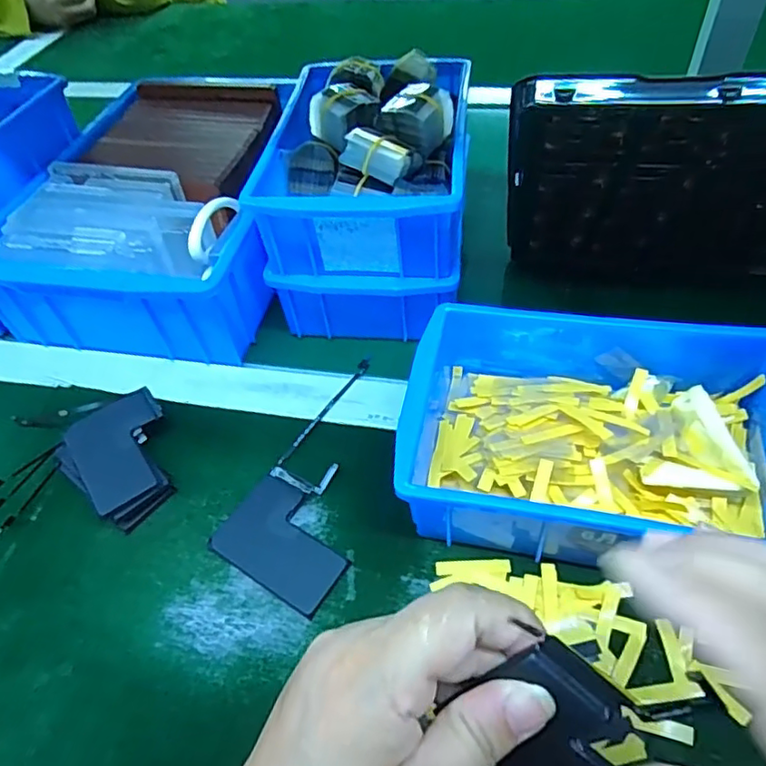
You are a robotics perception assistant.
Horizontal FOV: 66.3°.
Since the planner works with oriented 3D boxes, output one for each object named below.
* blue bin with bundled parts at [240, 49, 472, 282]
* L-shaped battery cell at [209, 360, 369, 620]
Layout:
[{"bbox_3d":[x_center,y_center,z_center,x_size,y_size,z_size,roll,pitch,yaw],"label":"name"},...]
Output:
[{"bbox_3d":[-0.006,-0.149,0.419,0.131,0.098,0.178,2,51,8],"label":"blue bin with bundled parts"},{"bbox_3d":[-0.027,0.055,0.360,0.078,0.006,0.156,24,56,23],"label":"L-shaped battery cell"}]

